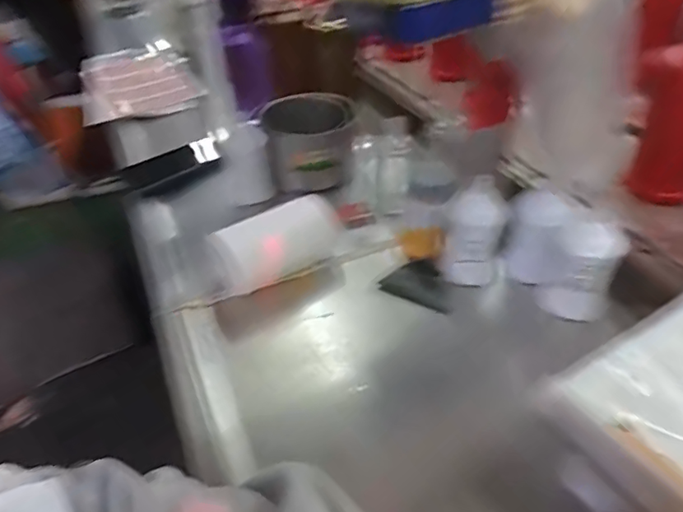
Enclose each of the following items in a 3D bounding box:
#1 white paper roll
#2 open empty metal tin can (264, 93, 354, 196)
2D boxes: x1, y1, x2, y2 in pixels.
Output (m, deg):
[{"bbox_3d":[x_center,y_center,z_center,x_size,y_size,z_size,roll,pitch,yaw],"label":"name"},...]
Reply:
[{"bbox_3d":[-0.069,-0.015,0.597,0.151,0.064,0.057,-29,46,-24],"label":"white paper roll"},{"bbox_3d":[-0.043,-0.163,0.742,0.124,0.097,0.136,-4,41,3],"label":"open empty metal tin can"}]

